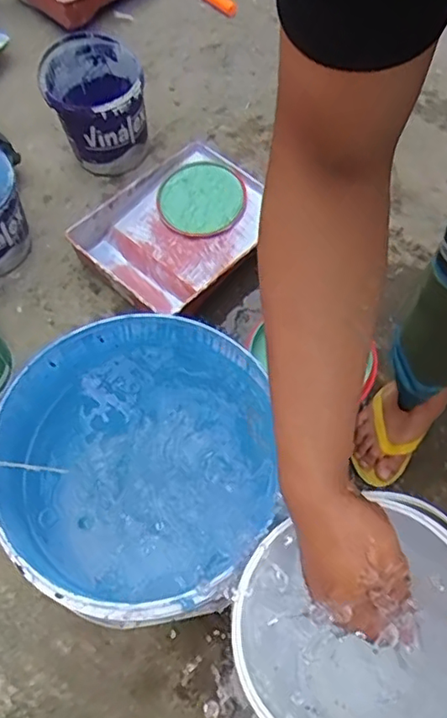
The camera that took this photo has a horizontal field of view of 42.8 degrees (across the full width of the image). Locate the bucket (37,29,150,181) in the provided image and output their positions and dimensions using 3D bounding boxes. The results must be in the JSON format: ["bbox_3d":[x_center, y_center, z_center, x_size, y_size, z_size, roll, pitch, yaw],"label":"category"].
[{"bbox_3d":[-0.256,-0.509,1.164,0.187,0.181,0.201,-20,65,-8],"label":"bucket"}]

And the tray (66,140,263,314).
[{"bbox_3d":[-0.078,-0.244,1.092,0.278,0.073,0.362,36,70,17],"label":"tray"}]

